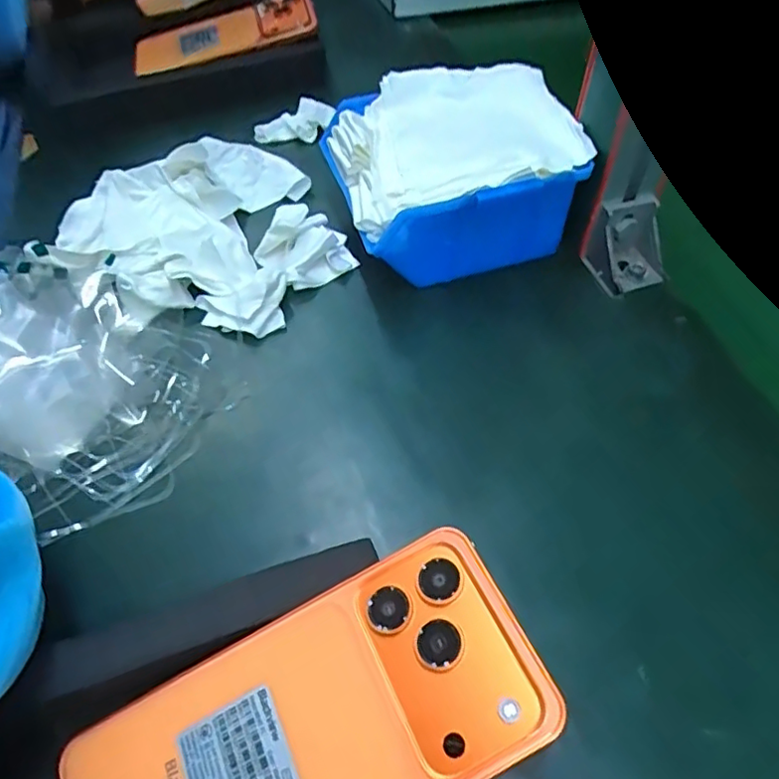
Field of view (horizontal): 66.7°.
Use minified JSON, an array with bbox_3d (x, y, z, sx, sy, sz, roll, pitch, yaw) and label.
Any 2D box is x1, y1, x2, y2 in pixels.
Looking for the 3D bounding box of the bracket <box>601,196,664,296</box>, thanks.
[{"bbox_3d":[0.149,-0.087,0.350,0.041,0.039,0.038,-17,55,-13],"label":"bracket"}]

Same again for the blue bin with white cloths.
[{"bbox_3d":[0.036,-0.133,0.368,0.135,0.077,0.117,-14,55,-10],"label":"blue bin with white cloths"}]

